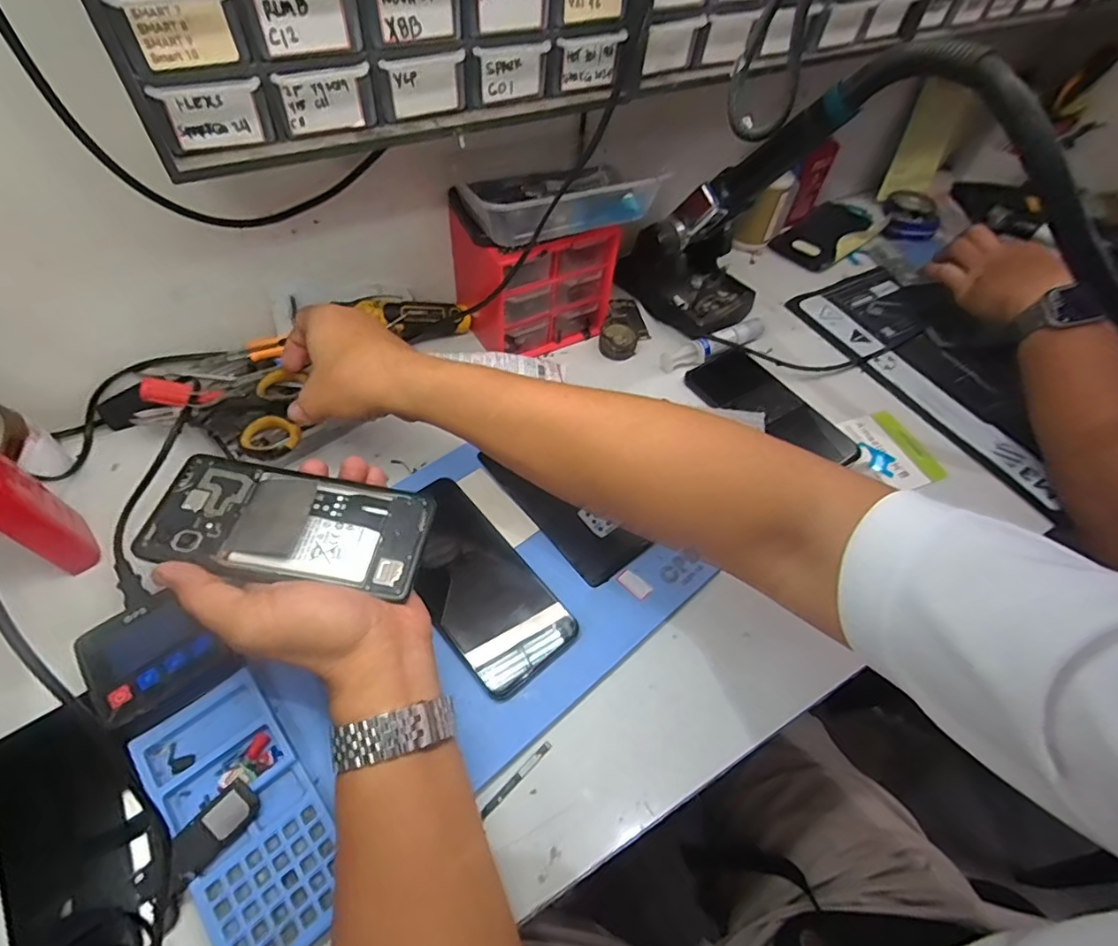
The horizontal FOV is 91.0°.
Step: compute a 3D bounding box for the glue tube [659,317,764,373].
[{"bbox_3d":[0.168,-0.135,0.572,0.130,0.020,0.032,-27,61,-22],"label":"glue tube"}]

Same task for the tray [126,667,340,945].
[{"bbox_3d":[-0.177,0.194,0.313,0.068,0.020,0.151,-34,64,-25],"label":"tray"}]

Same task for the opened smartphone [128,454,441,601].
[{"bbox_3d":[-0.162,0.030,0.333,0.158,0.009,0.070,9,54,-2],"label":"opened smartphone"}]

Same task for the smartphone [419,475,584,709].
[{"bbox_3d":[-0.063,0.077,0.401,0.075,0.012,0.160,-33,64,-24],"label":"smartphone"}]

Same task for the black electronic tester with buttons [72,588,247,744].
[{"bbox_3d":[-0.247,0.114,0.340,0.067,0.024,0.077,-36,65,-26],"label":"black electronic tester with buttons"}]

